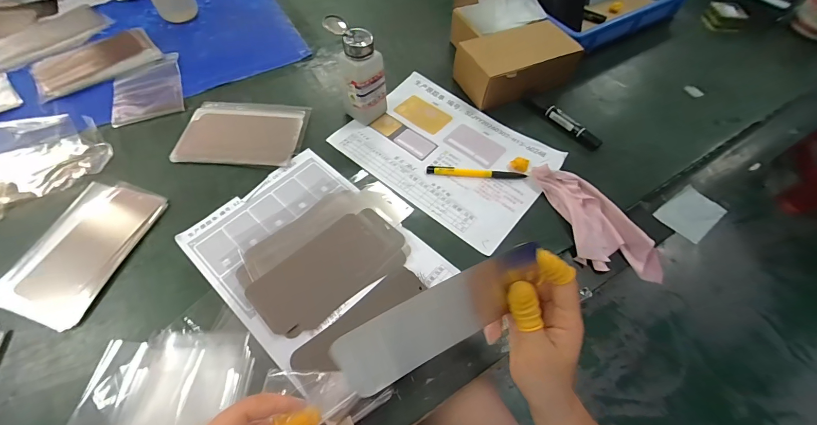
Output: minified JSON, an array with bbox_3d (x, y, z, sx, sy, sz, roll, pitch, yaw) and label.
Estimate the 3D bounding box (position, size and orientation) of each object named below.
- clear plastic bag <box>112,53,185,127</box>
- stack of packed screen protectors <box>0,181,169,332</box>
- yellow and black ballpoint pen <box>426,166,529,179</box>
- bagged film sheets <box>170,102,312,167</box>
[{"bbox_3d":[-0.428,-0.205,0.574,0.100,0.005,0.153,-18,61,-13],"label":"clear plastic bag"},{"bbox_3d":[-0.387,0.038,0.414,0.113,0.014,0.175,14,59,7],"label":"stack of packed screen protectors"},{"bbox_3d":[0.097,-0.058,0.496,0.140,0.009,0.016,3,58,0],"label":"yellow and black ballpoint pen"},{"bbox_3d":[-0.248,-0.121,0.525,0.175,0.006,0.120,4,58,0],"label":"bagged film sheets"}]

